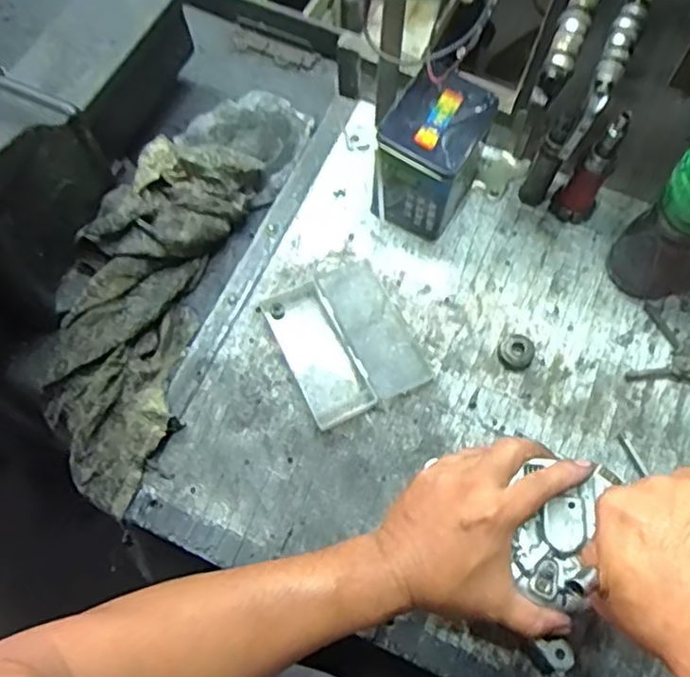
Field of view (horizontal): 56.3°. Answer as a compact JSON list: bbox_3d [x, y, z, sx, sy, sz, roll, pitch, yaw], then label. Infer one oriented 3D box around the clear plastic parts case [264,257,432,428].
[{"bbox_3d":[0.000,-0.002,0.704,0.136,0.029,0.163,-24,71,-10],"label":"clear plastic parts case"}]

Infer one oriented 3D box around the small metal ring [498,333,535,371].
[{"bbox_3d":[0.188,0.014,0.704,0.037,0.018,0.036,0,68,-1],"label":"small metal ring"}]

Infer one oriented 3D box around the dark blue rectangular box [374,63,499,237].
[{"bbox_3d":[0.096,-0.205,0.731,0.096,0.138,0.130,26,70,9],"label":"dark blue rectangular box"}]

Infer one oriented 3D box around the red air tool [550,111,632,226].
[{"bbox_3d":[0.277,-0.186,0.715,0.049,0.151,0.045,32,71,11],"label":"red air tool"}]

